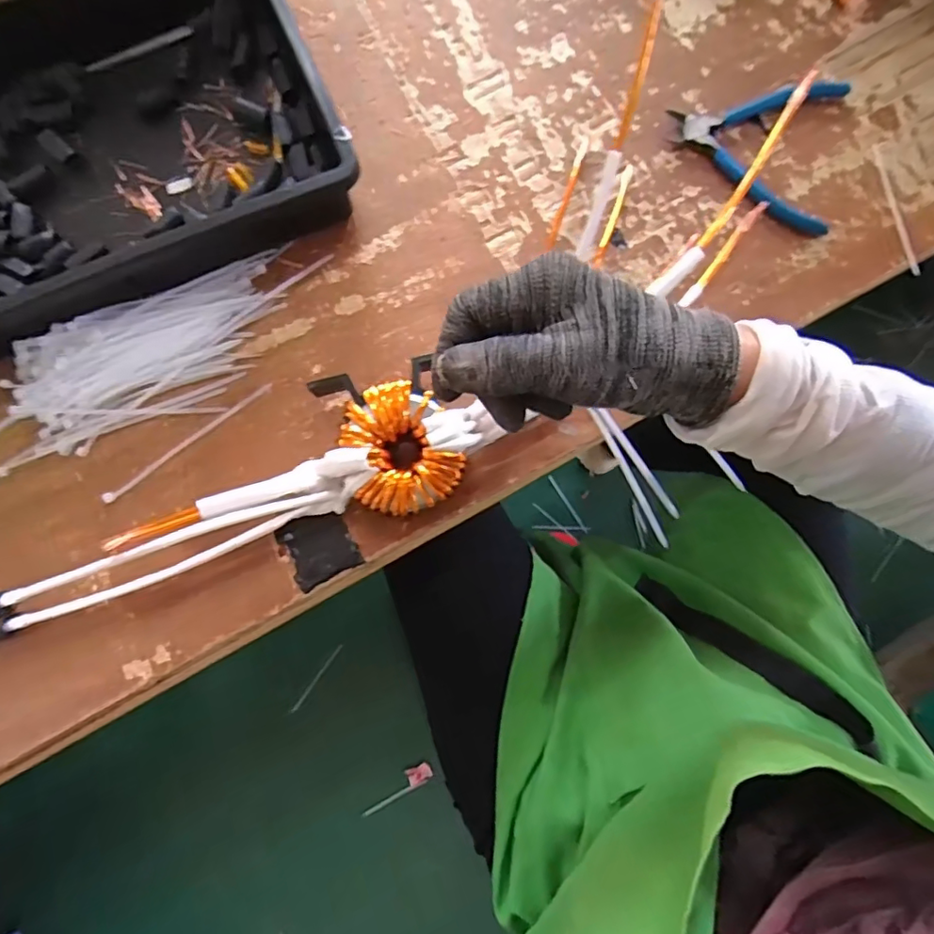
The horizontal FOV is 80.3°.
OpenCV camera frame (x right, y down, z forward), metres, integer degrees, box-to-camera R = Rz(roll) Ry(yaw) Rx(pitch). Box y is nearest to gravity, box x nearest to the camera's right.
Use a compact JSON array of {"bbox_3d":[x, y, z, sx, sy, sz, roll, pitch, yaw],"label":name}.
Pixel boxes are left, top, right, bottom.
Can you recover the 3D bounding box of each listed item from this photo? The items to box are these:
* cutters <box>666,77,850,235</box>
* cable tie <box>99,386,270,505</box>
[{"bbox_3d":[0.226,-0.257,0.434,0.131,0.018,0.127,15,82,3],"label":"cutters"},{"bbox_3d":[-0.209,-0.020,0.416,0.143,0.004,0.011,-38,82,-5],"label":"cable tie"}]

